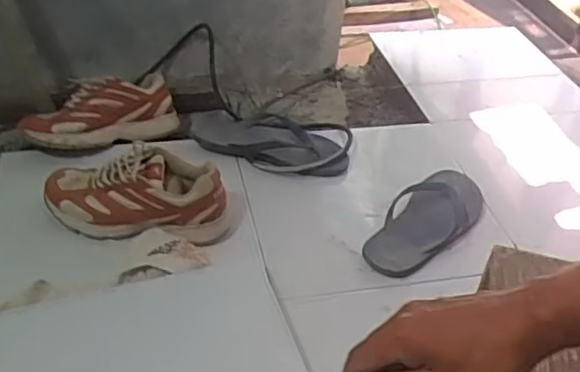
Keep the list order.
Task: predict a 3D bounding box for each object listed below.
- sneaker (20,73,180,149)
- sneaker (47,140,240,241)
[{"bbox_3d":[-0.336,-0.133,1.145,0.270,0.091,0.103,-16,44,-25],"label":"sneaker"},{"bbox_3d":[-0.228,0.010,0.968,0.285,0.108,0.111,7,39,1],"label":"sneaker"}]

